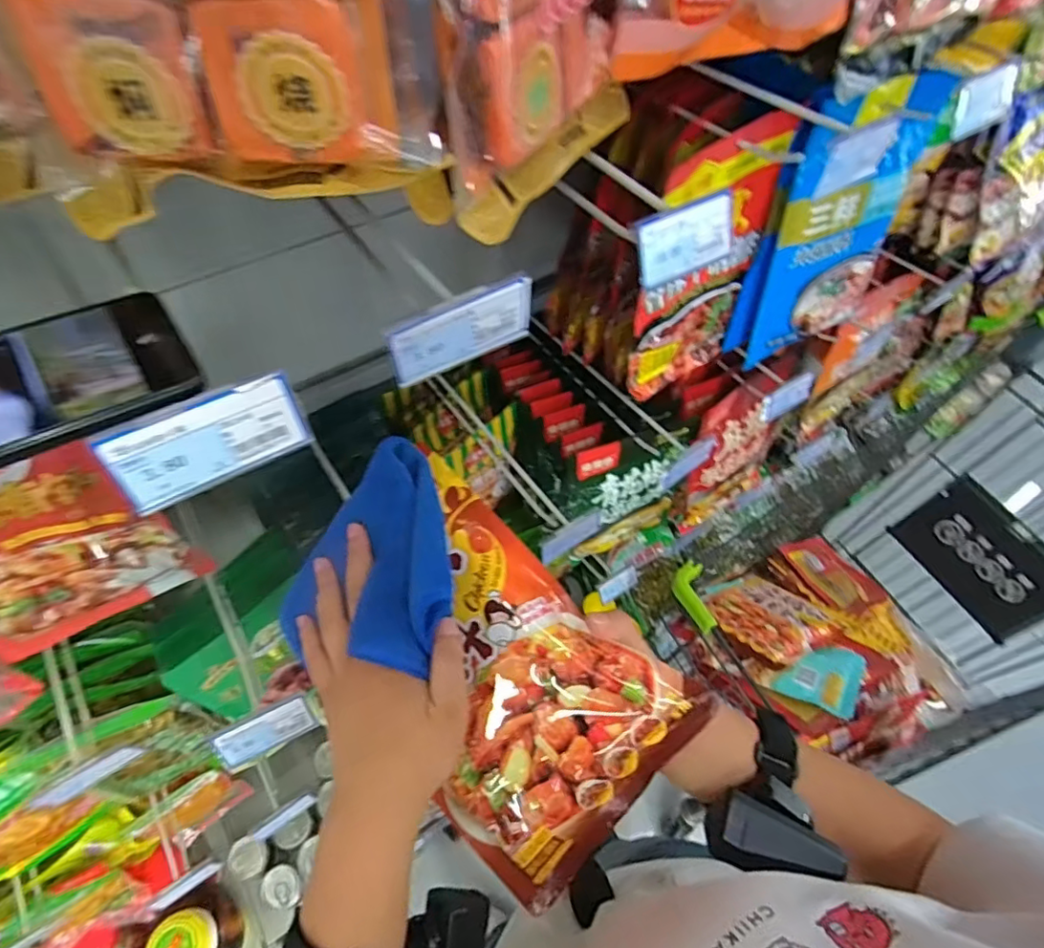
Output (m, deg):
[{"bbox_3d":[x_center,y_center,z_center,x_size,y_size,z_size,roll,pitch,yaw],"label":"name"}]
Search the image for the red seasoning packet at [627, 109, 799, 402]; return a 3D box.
[{"bbox_3d":[0.181,-0.204,0.582,0.157,0.258,0.048,-33,64,-22],"label":"red seasoning packet"}]

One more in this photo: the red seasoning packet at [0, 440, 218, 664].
[{"bbox_3d":[-0.323,0.062,0.391,0.151,0.173,0.017,-29,62,-20],"label":"red seasoning packet"}]

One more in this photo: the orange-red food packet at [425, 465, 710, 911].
[{"bbox_3d":[-0.020,0.128,0.354,0.216,0.015,0.159,42,97,13],"label":"orange-red food packet"}]

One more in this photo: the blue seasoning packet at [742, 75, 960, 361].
[{"bbox_3d":[0.333,-0.252,0.603,0.165,0.262,0.030,-24,49,-13],"label":"blue seasoning packet"}]

